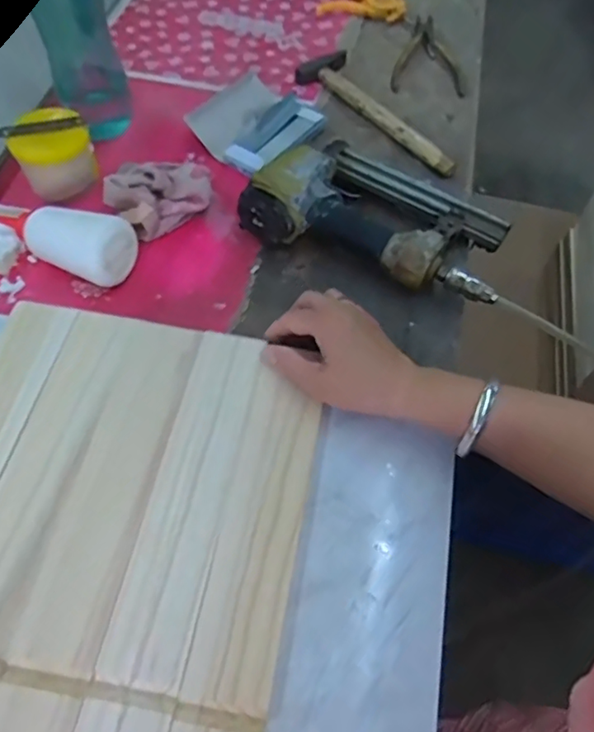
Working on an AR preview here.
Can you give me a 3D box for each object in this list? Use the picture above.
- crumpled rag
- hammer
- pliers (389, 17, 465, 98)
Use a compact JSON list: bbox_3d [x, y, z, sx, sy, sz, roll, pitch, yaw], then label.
[{"bbox_3d":[-0.143,-0.181,0.583,0.107,0.038,0.082,-31,64,-20],"label":"crumpled rag"},{"bbox_3d":[0.096,-0.302,0.679,0.069,0.018,0.245,-30,64,-19],"label":"hammer"},{"bbox_3d":[0.181,-0.406,0.746,0.091,0.015,0.155,14,58,6],"label":"pliers"}]

